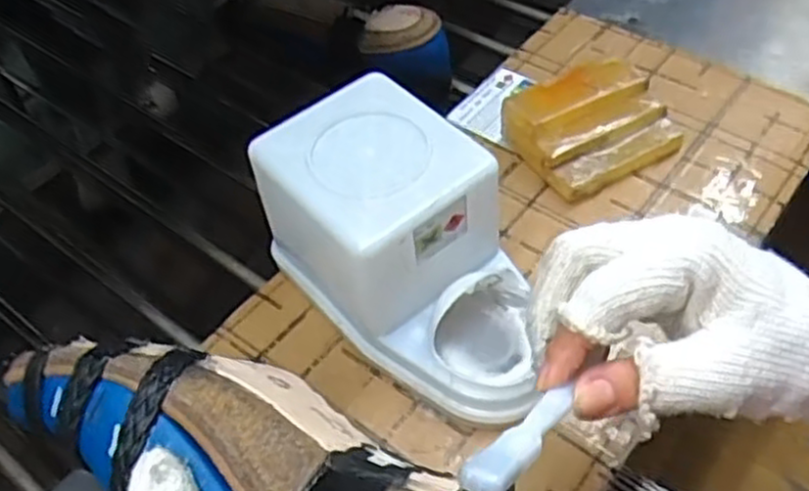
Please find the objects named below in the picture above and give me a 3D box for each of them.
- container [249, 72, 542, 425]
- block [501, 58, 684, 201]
[{"bbox_3d":[0.008,0.005,0.419,0.095,0.104,0.176,-36,56,-22],"label":"container"},{"bbox_3d":[0.131,-0.082,0.523,0.105,0.045,0.079,-24,53,-14],"label":"block"}]

